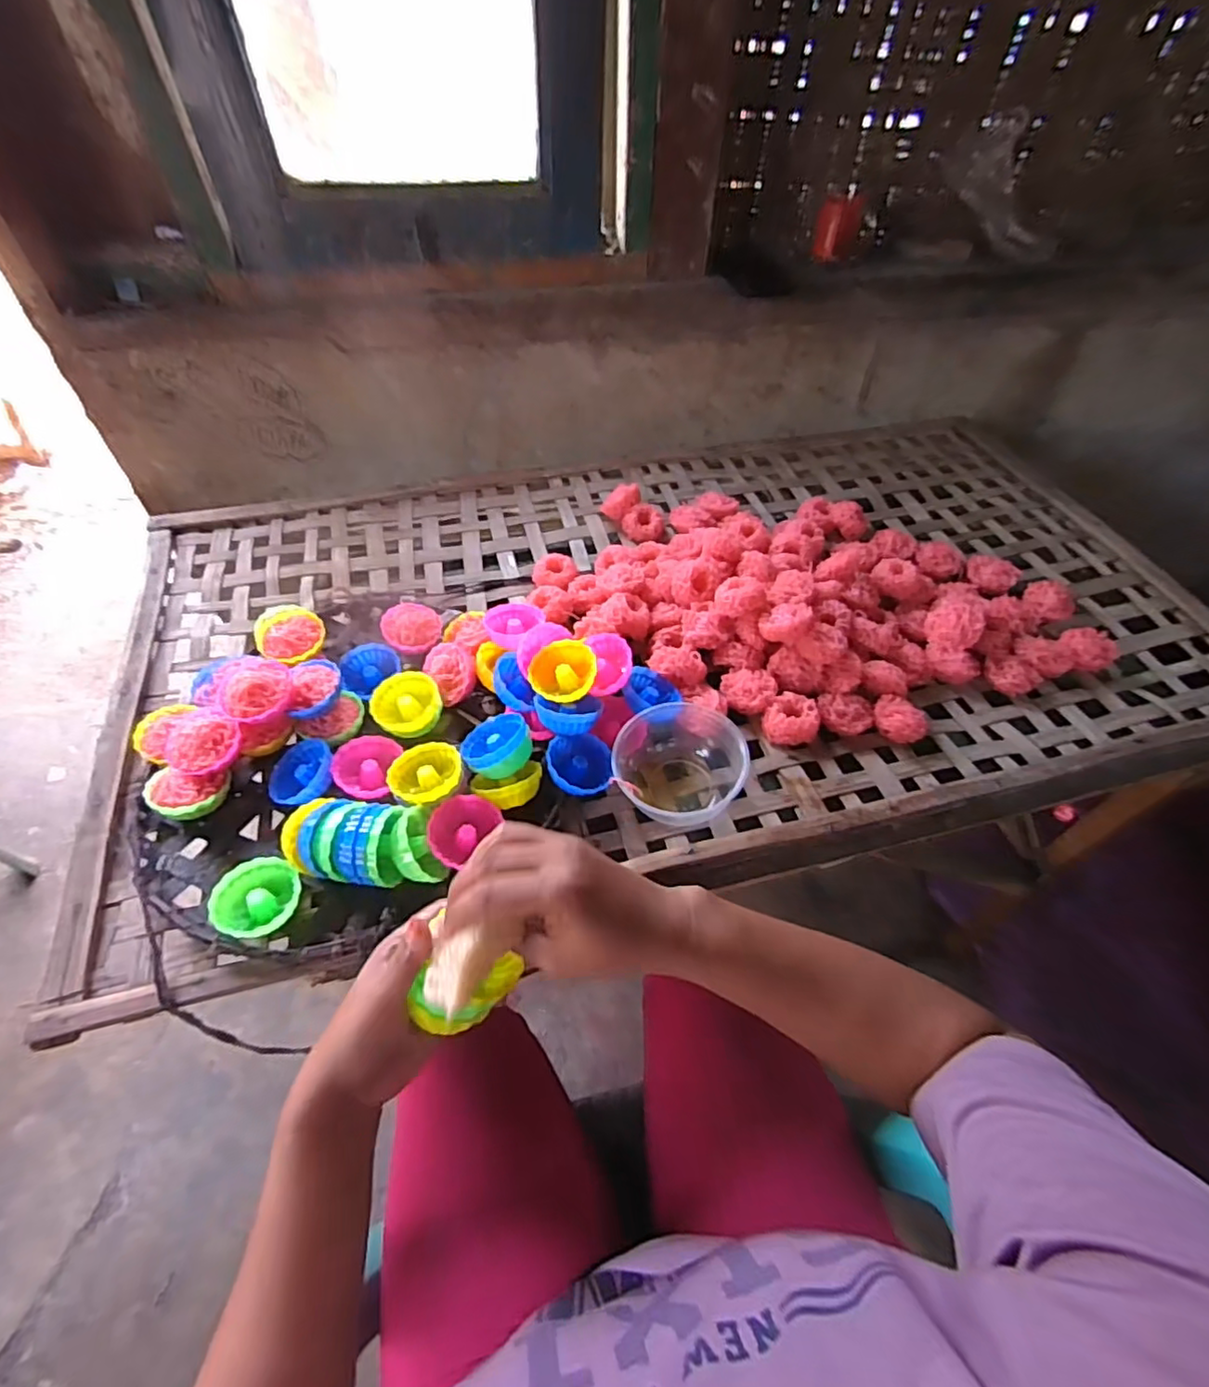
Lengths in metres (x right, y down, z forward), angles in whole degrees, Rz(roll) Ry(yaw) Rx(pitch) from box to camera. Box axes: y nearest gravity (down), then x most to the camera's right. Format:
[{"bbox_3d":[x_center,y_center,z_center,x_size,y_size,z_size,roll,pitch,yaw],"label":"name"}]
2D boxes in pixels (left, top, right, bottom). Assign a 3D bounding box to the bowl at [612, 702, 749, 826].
[{"bbox_3d":[0.062,0.056,0.542,0.111,0.048,0.114,1,52,-1],"label":"bowl"}]

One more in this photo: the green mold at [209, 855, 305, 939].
[{"bbox_3d":[-0.266,0.157,0.474,0.062,0.027,0.058,31,57,21],"label":"green mold"}]

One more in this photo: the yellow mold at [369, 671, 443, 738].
[{"bbox_3d":[-0.187,0.012,0.579,0.059,0.030,0.057,1,52,-1],"label":"yellow mold"}]

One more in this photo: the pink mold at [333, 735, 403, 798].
[{"bbox_3d":[-0.218,0.066,0.561,0.052,0.023,0.061,21,55,-15],"label":"pink mold"}]

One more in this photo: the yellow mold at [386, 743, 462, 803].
[{"bbox_3d":[-0.153,0.073,0.533,0.060,0.031,0.062,1,52,-1],"label":"yellow mold"}]

